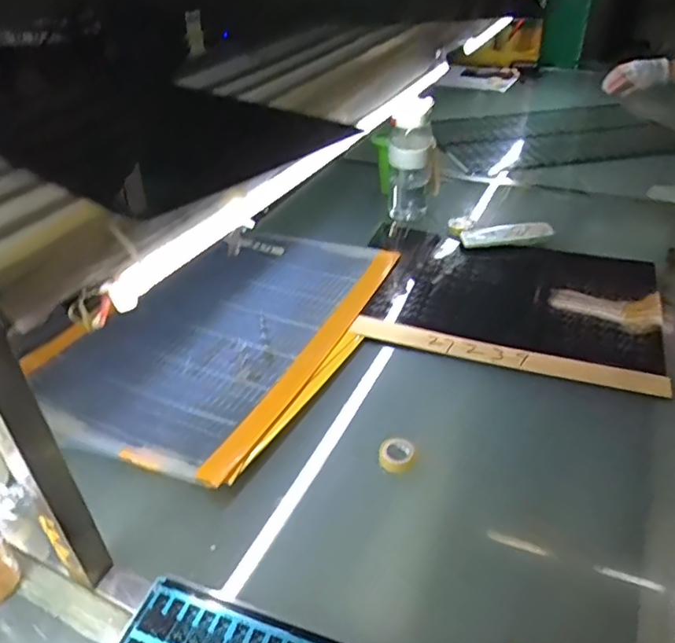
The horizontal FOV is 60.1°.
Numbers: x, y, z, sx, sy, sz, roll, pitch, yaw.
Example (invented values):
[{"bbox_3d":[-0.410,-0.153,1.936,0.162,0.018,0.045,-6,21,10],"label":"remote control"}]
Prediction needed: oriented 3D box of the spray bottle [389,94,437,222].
[{"bbox_3d":[0.139,-0.330,1.158,0.086,0.205,0.094,-4,37,-5],"label":"spray bottle"}]

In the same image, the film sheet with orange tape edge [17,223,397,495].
[{"bbox_3d":[-0.179,-0.001,0.901,0.405,0.029,0.547,14,40,25],"label":"film sheet with orange tape edge"}]

